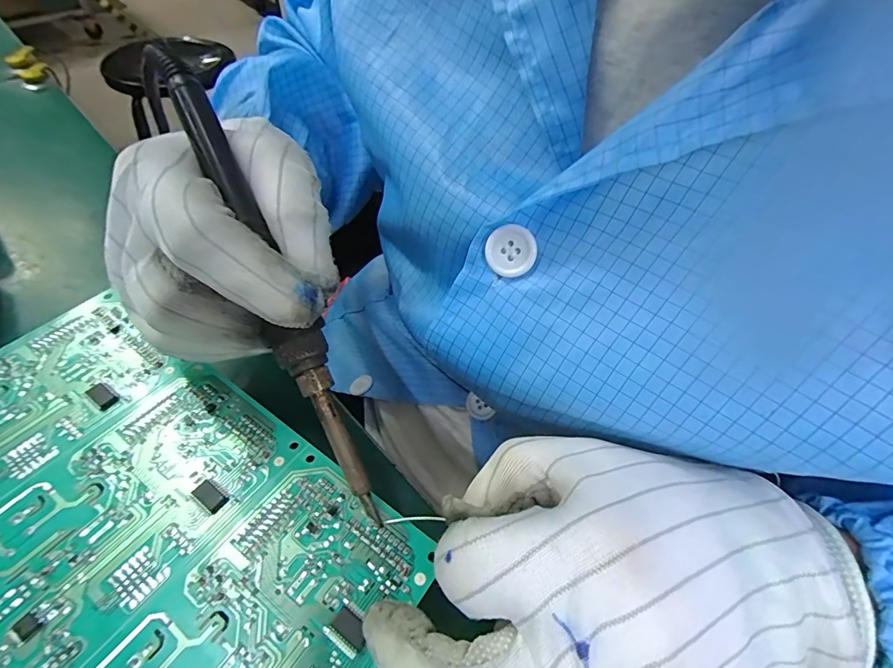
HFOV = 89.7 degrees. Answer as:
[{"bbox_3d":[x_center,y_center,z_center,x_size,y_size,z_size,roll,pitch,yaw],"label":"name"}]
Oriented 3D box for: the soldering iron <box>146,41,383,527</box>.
[{"bbox_3d":[-0.069,-0.023,0.173,0.017,0.016,0.204,-24,90,-21],"label":"soldering iron"}]

